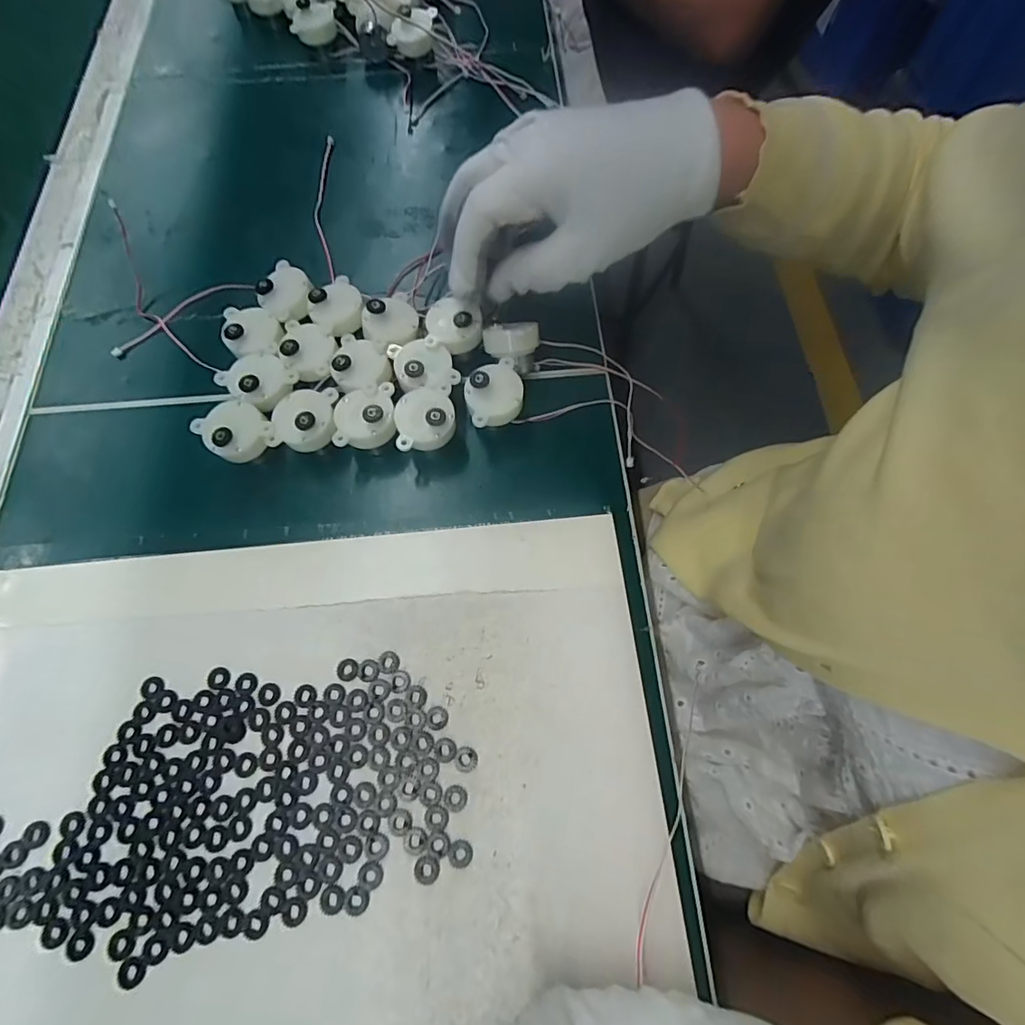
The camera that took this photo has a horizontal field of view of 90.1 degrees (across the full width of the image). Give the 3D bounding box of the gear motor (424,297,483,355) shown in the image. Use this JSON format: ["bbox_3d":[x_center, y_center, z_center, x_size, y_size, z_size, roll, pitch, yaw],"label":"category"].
[{"bbox_3d":[-0.034,-0.109,0.293,0.032,0.016,0.030,-1,69,0],"label":"gear motor"}]

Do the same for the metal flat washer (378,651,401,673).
[{"bbox_3d":[-0.061,0.073,0.251,0.010,0.004,0.010,0,69,0],"label":"metal flat washer"}]

